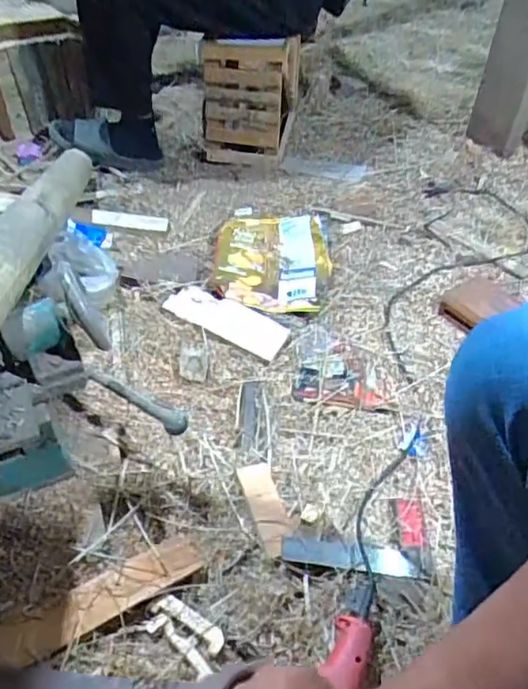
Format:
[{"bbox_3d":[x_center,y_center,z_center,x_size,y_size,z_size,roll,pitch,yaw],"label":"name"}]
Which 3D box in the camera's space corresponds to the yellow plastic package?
[{"bbox_3d":[0.016,-0.175,1.237,0.229,0.037,0.309,2,46,-3],"label":"yellow plastic package"}]

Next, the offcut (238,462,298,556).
[{"bbox_3d":[0.006,0.222,0.839,0.051,0.015,0.140,-12,48,-17],"label":"offcut"}]

